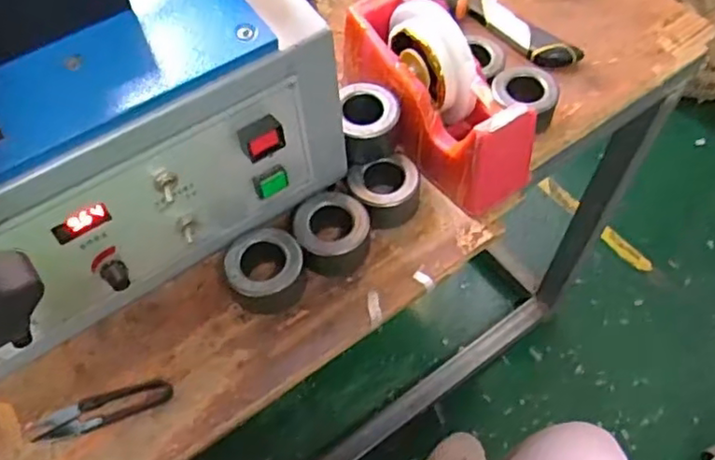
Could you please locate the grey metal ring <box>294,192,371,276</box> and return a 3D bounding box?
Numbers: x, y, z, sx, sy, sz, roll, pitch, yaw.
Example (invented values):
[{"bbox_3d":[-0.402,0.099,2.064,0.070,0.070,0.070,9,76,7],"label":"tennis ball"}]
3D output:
[{"bbox_3d":[-0.020,0.002,0.516,0.058,0.039,0.059,-1,58,1],"label":"grey metal ring"}]

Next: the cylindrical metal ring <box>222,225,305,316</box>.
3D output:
[{"bbox_3d":[-0.072,0.031,0.502,0.058,0.039,0.056,-1,58,1],"label":"cylindrical metal ring"}]

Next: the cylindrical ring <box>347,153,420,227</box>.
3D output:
[{"bbox_3d":[0.024,-0.033,0.541,0.059,0.039,0.055,-1,58,1],"label":"cylindrical ring"}]

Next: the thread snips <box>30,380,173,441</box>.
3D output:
[{"bbox_3d":[-0.186,0.130,0.462,0.097,0.004,0.025,-19,59,-11],"label":"thread snips"}]

